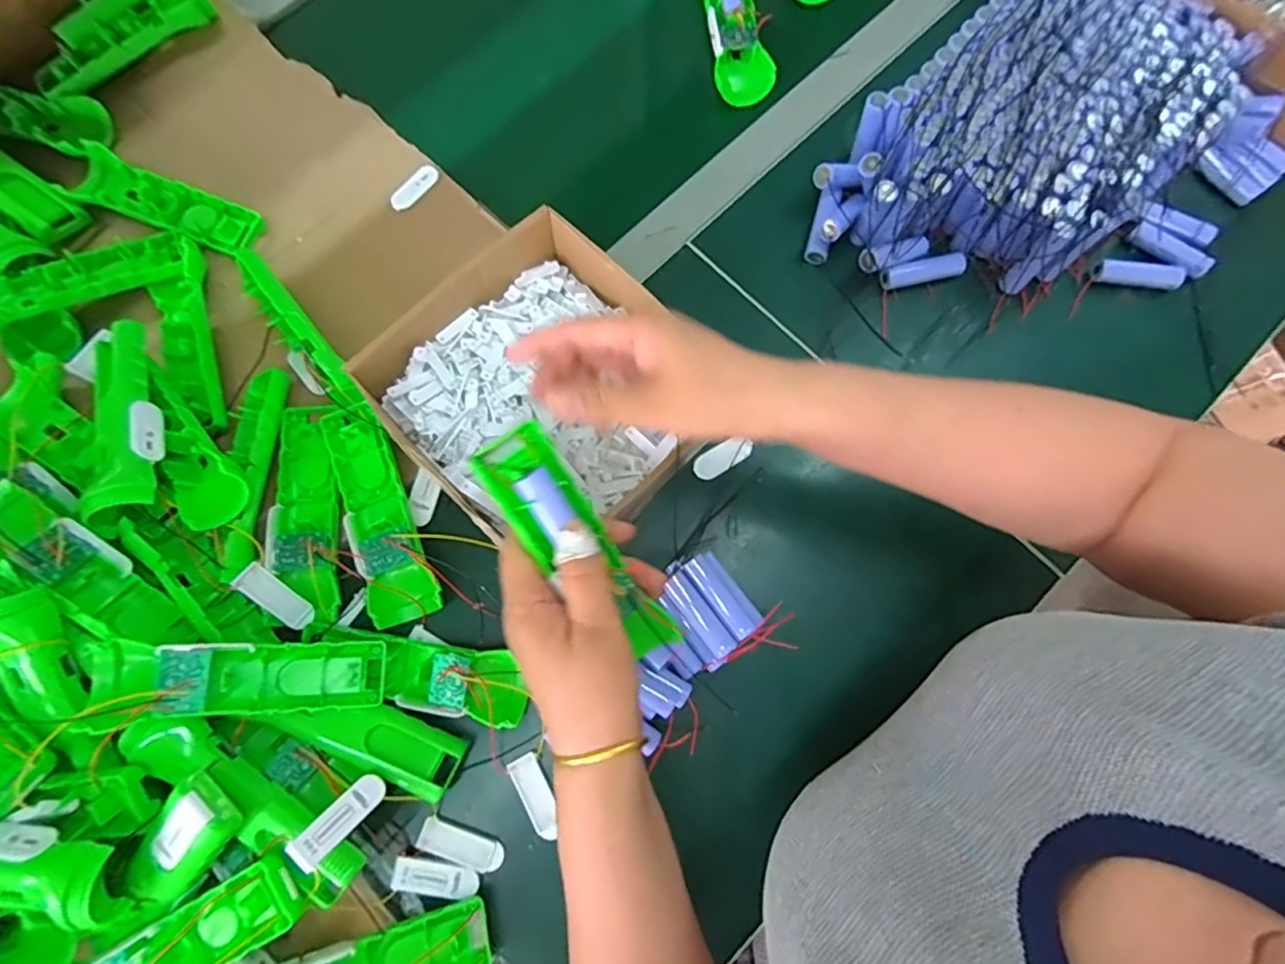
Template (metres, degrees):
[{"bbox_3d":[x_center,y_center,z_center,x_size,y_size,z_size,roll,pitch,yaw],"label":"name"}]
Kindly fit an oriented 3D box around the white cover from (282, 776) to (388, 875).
[{"bbox_3d":[-0.186,0.207,0.377,0.021,0.010,0.058,42,50,8],"label":"white cover"}]

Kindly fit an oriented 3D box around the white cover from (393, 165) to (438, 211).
[{"bbox_3d":[-0.198,-0.256,0.532,0.018,0.006,0.048,39,81,7],"label":"white cover"}]

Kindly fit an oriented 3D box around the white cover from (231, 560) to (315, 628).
[{"bbox_3d":[-0.258,0.081,0.432,0.019,0.011,0.056,-45,112,-9],"label":"white cover"}]

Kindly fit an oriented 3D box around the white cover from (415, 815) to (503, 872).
[{"bbox_3d":[-0.123,0.247,0.415,0.058,0.004,0.019,18,79,3],"label":"white cover"}]

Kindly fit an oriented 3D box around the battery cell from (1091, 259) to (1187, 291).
[{"bbox_3d":[0.404,-0.169,0.500,0.071,0.016,0.018,5,79,0],"label":"battery cell"}]

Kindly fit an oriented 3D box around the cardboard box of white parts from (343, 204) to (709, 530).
[{"bbox_3d":[-0.070,-0.069,0.456,0.219,0.067,0.189,43,82,7],"label":"cardboard box of white parts"}]

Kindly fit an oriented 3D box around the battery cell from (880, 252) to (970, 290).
[{"bbox_3d":[0.227,-0.171,0.500,0.068,0.018,0.018,-11,79,-2],"label":"battery cell"}]

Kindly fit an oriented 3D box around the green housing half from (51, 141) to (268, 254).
[{"bbox_3d":[-0.399,-0.235,0.516,0.161,0.017,0.047,20,80,3],"label":"green housing half"}]

